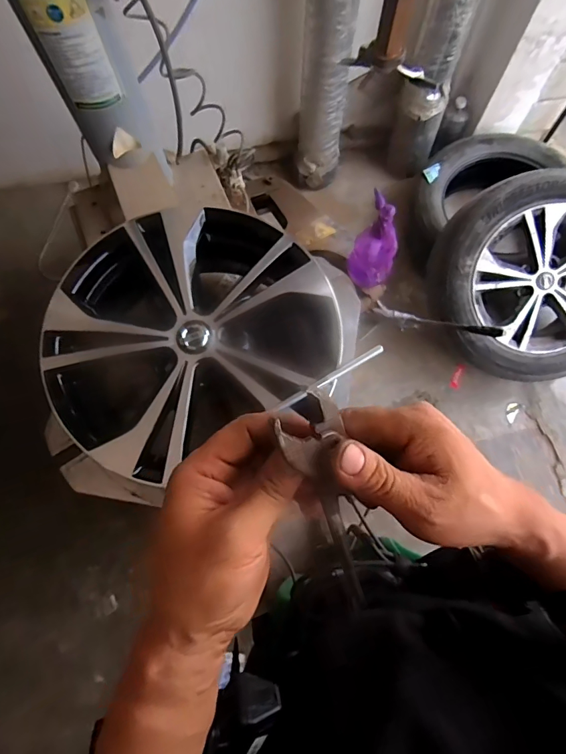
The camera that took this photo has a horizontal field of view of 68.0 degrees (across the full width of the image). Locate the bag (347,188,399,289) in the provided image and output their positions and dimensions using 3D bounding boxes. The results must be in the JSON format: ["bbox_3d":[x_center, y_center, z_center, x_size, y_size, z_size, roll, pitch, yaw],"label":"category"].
[{"bbox_3d":[0.247,-0.360,1.109,0.116,0.243,0.151,16,73,6],"label":"bag"}]

